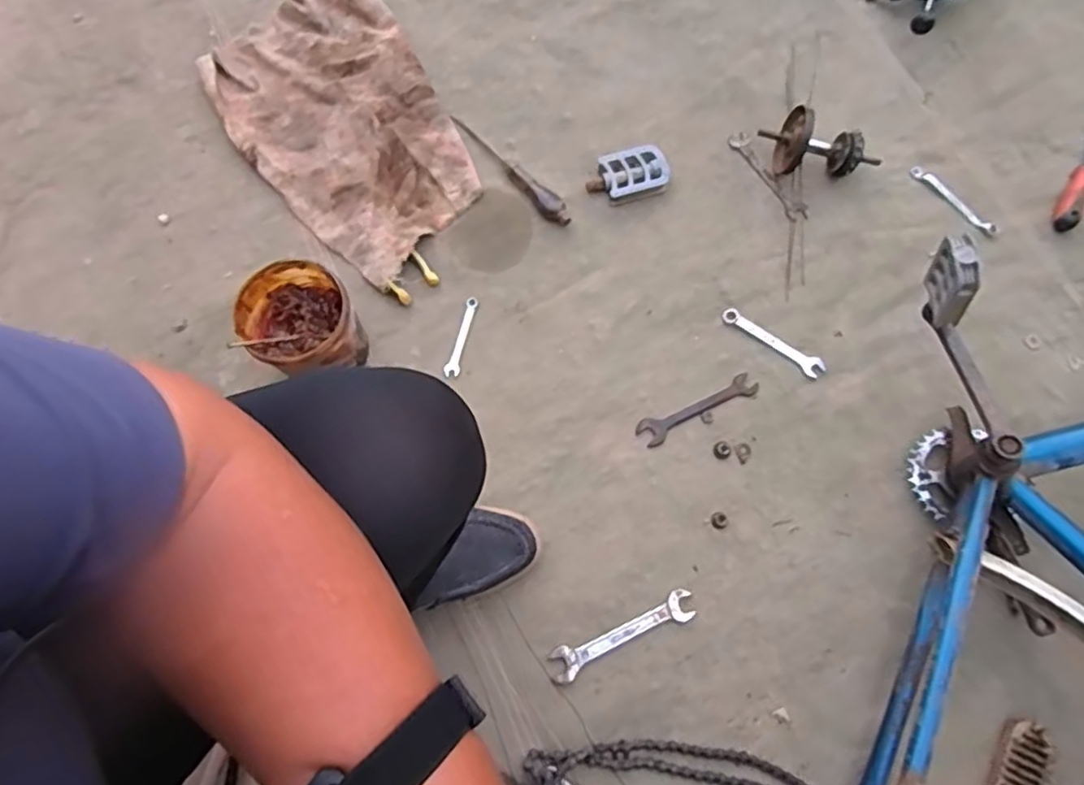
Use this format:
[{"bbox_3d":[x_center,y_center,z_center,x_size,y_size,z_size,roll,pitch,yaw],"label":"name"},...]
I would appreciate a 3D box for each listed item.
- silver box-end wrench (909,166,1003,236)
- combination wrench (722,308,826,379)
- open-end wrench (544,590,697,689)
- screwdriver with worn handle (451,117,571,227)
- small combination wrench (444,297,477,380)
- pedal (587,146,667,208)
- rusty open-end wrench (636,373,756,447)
[{"bbox_3d":[0.583,-0.271,0.914,0.025,0.006,0.143,-42,79,-9],"label":"silver box-end wrench"},{"bbox_3d":[0.304,-0.067,0.853,0.144,0.008,0.026,37,79,10],"label":"combination wrench"},{"bbox_3d":[0.092,0.279,0.743,0.178,0.012,0.036,-26,77,-5],"label":"open-end wrench"},{"bbox_3d":[-0.043,-0.317,0.914,0.033,0.020,0.231,-41,78,-9],"label":"screwdriver with worn handle"},{"bbox_3d":[-0.107,-0.074,0.857,0.020,0.006,0.113,13,76,4],"label":"small combination wrench"},{"bbox_3d":[0.121,-0.306,0.916,0.111,0.025,0.072,-18,76,-3],"label":"pedal"},{"bbox_3d":[0.201,0.022,0.834,0.165,0.007,0.035,-26,77,-5],"label":"rusty open-end wrench"}]

